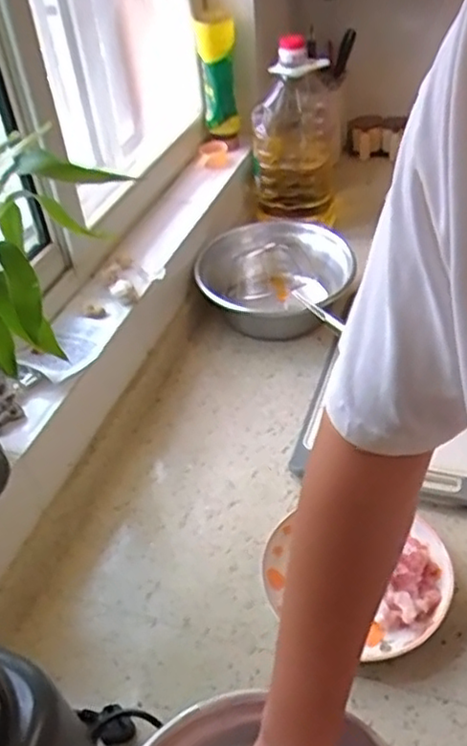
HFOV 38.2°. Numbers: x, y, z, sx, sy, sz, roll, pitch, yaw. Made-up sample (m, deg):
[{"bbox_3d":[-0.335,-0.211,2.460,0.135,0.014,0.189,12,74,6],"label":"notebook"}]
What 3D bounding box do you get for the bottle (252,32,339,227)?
[{"bbox_3d":[0.114,-0.446,1.249,0.152,0.295,0.166,0,41,8],"label":"bottle"}]

